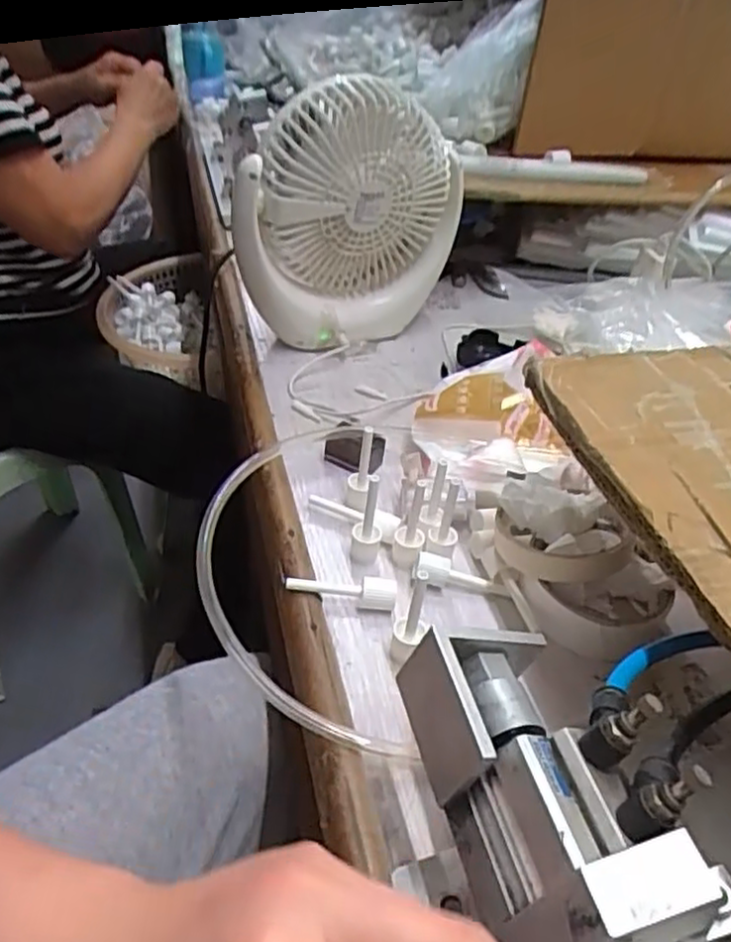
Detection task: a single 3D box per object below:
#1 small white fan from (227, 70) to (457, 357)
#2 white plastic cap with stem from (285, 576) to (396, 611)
[{"bbox_3d":[-0.017,-0.215,0.600,0.182,0.196,0.083,-21,47,-29],"label":"small white fan"},{"bbox_3d":[-0.014,0.072,0.416,0.064,0.016,0.015,3,39,-4],"label":"white plastic cap with stem"}]

